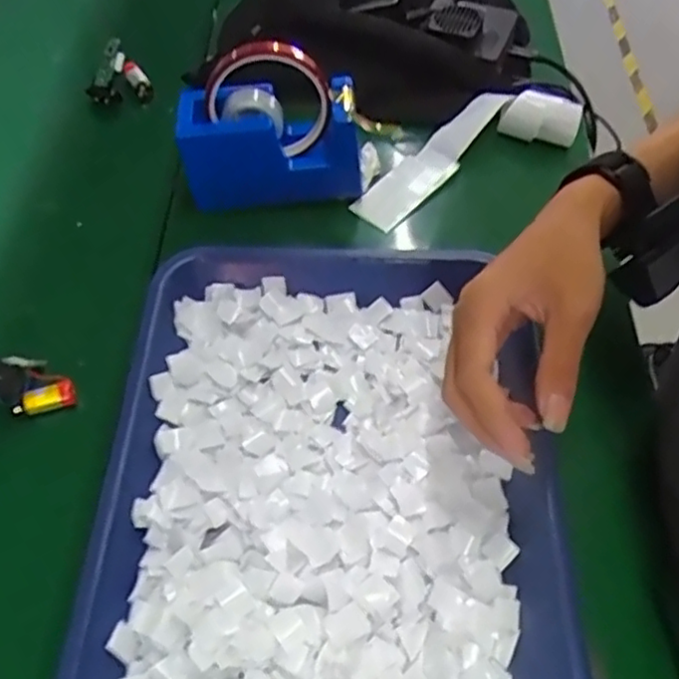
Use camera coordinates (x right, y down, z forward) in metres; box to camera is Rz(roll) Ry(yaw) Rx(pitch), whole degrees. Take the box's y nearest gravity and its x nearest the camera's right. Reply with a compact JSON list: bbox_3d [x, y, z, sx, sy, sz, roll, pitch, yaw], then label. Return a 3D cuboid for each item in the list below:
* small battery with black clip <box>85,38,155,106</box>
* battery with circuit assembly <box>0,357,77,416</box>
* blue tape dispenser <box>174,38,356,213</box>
[{"bbox_3d":[-0.203,-0.233,0.609,0.054,0.056,0.017,-42,36,-18],"label":"small battery with black clip"},{"bbox_3d":[-0.198,0.025,0.422,0.020,0.064,0.036,-34,49,29],"label":"battery with circuit assembly"},{"bbox_3d":[-0.053,-0.155,0.496,0.127,0.111,0.064,-10,57,-10],"label":"blue tape dispenser"}]

